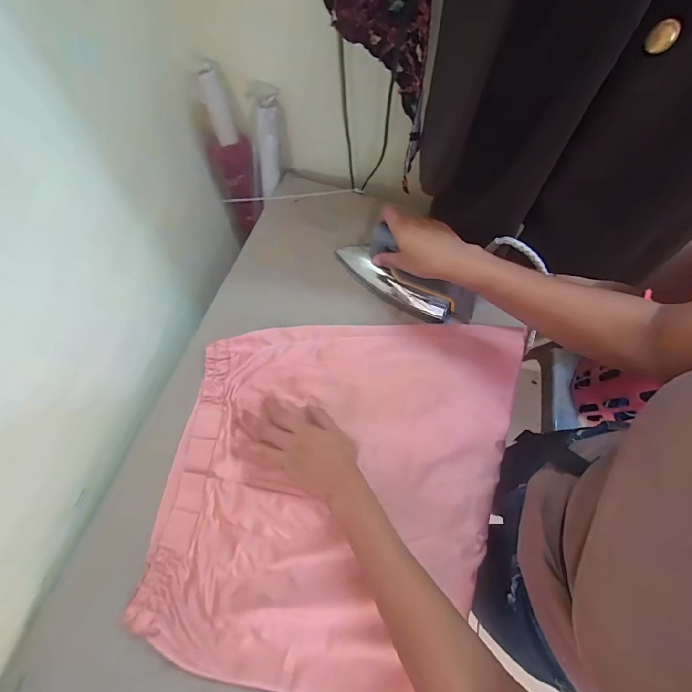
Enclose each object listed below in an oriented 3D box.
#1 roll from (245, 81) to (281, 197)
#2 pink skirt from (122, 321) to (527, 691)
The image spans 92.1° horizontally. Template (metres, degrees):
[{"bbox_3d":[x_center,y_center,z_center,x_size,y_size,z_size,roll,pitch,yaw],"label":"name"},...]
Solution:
[{"bbox_3d":[-0.127,-0.323,0.539,0.039,0.156,0.032,18,46,8],"label":"roll"},{"bbox_3d":[-0.007,0.161,0.435,0.420,0.029,0.455,10,71,5],"label":"pink skirt"}]

